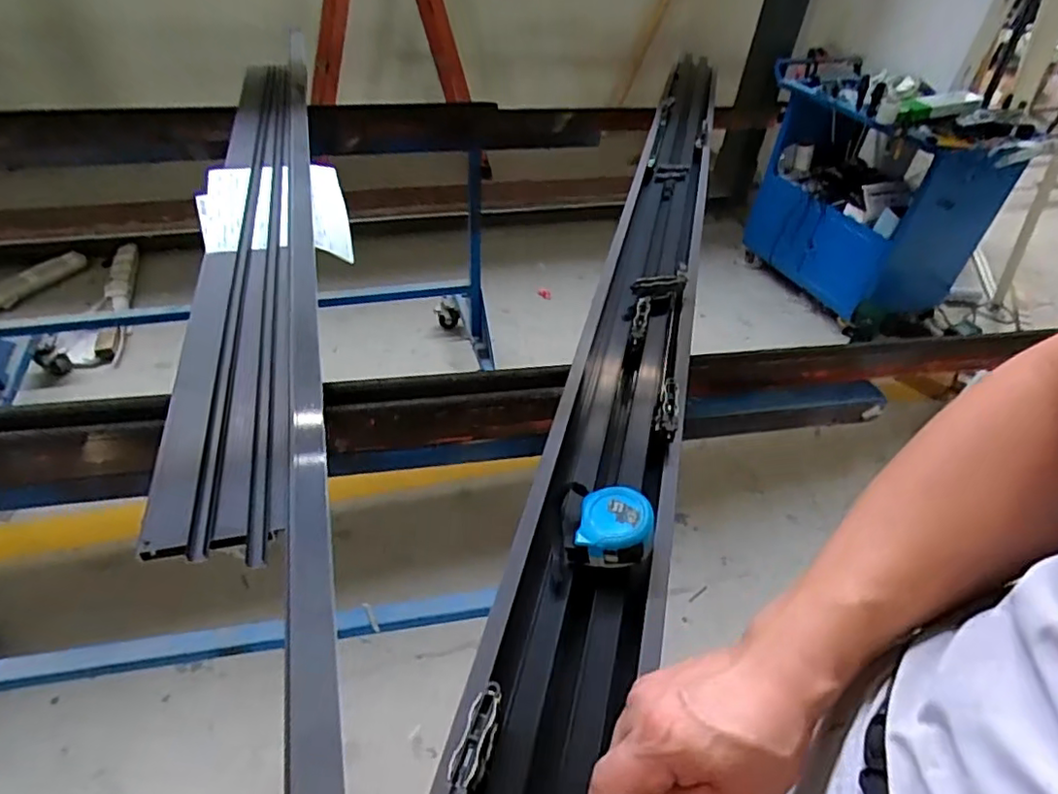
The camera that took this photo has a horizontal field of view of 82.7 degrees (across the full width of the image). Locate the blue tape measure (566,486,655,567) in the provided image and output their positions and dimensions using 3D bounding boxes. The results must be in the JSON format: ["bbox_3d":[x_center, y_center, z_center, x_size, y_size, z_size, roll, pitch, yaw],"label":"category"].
[{"bbox_3d":[0.075,0.112,0.533,0.067,0.045,0.065,11,42,6],"label":"blue tape measure"}]

